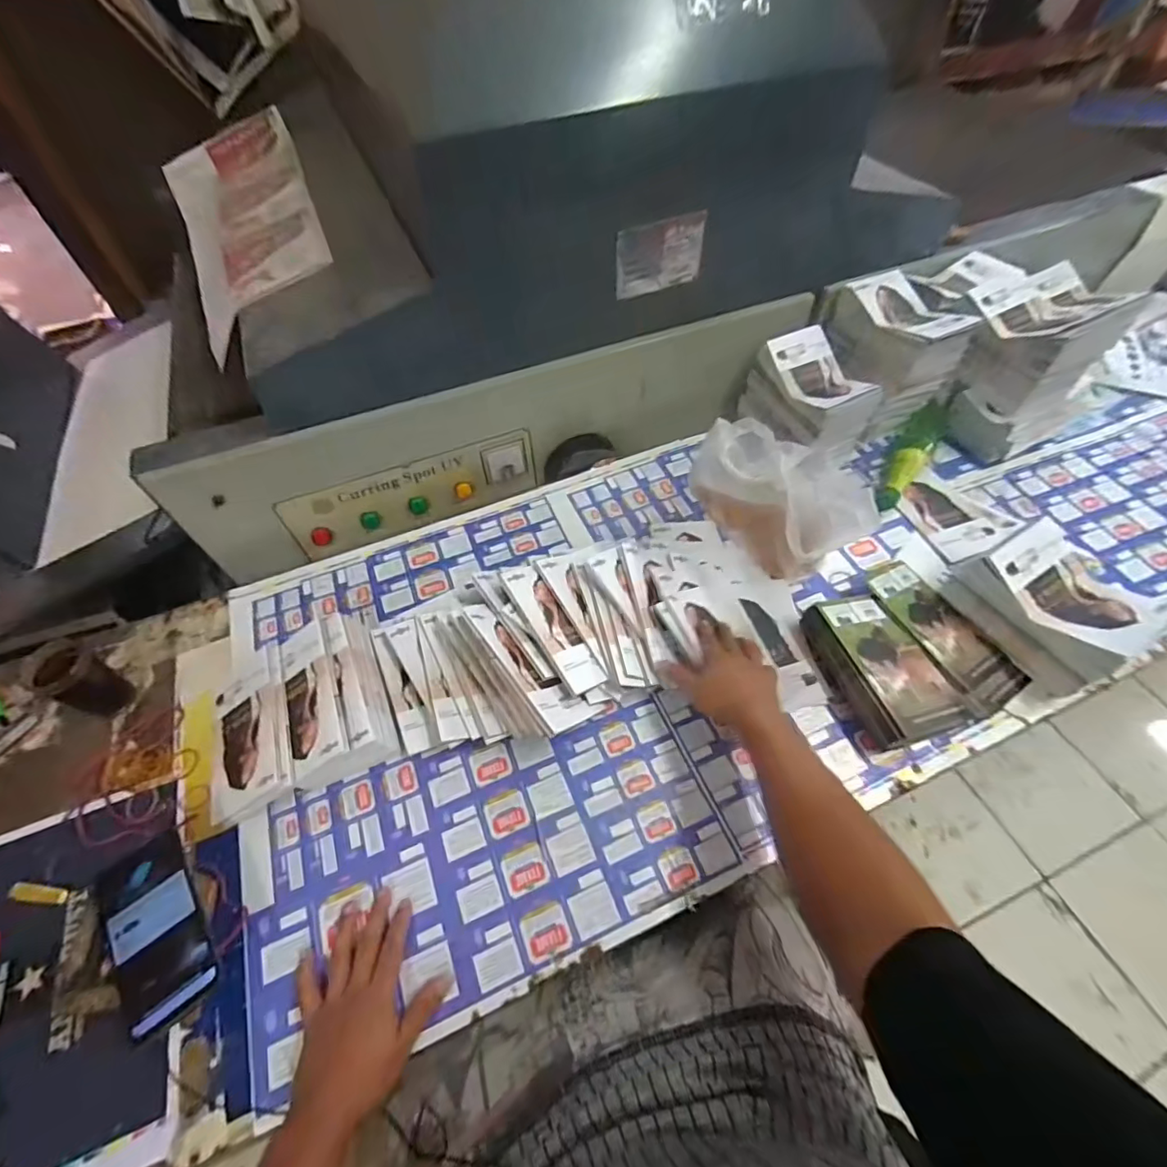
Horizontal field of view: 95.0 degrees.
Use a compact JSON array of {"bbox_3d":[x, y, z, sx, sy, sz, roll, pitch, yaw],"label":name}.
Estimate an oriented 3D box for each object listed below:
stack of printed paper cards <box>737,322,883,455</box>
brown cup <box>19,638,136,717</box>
[{"bbox_3d":[0.373,-0.310,0.871,0.126,0.113,0.192,-23,58,-12],"label":"stack of printed paper cards"},{"bbox_3d":[-0.593,0.111,0.635,0.061,0.103,0.060,-1,56,2],"label":"brown cup"}]

